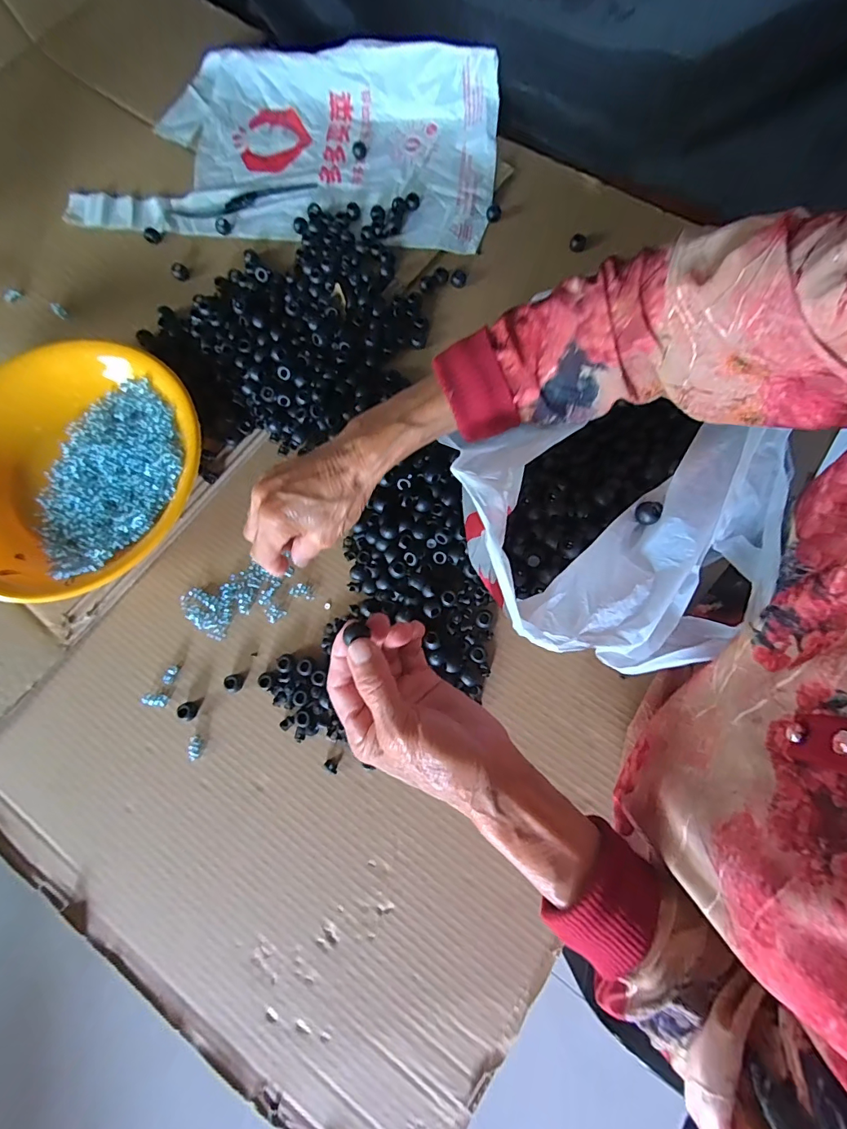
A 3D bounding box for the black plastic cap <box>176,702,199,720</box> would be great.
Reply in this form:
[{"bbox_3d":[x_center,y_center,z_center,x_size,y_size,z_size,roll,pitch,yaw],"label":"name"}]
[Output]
[{"bbox_3d":[-0.197,0.122,0.379,0.013,0.012,0.013,0,77,2],"label":"black plastic cap"}]

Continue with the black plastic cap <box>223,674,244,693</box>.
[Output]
[{"bbox_3d":[-0.160,0.100,0.383,0.013,0.012,0.015,-2,77,1],"label":"black plastic cap"}]

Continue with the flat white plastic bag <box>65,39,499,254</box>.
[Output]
[{"bbox_3d":[-0.154,-0.478,0.499,0.466,0.049,0.242,5,77,3],"label":"flat white plastic bag"}]

